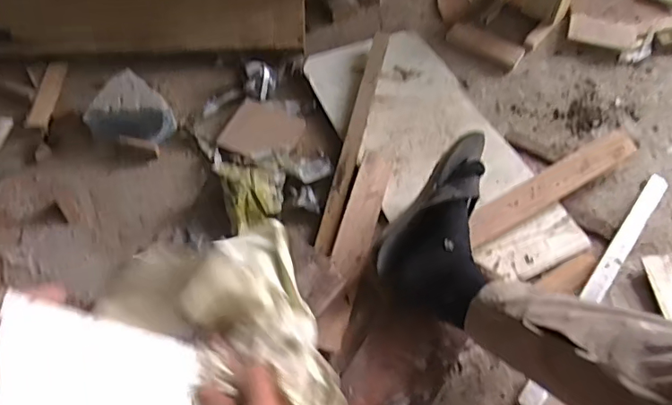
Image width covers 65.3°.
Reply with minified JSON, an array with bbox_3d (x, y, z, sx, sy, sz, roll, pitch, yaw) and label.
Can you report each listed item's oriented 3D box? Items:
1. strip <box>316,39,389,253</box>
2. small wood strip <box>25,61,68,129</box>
[{"bbox_3d":[0.036,-0.124,0.931,0.031,0.023,0.475,12,61,6],"label":"strip"},{"bbox_3d":[-0.548,-0.208,0.999,0.043,0.006,0.157,3,60,1],"label":"small wood strip"}]

